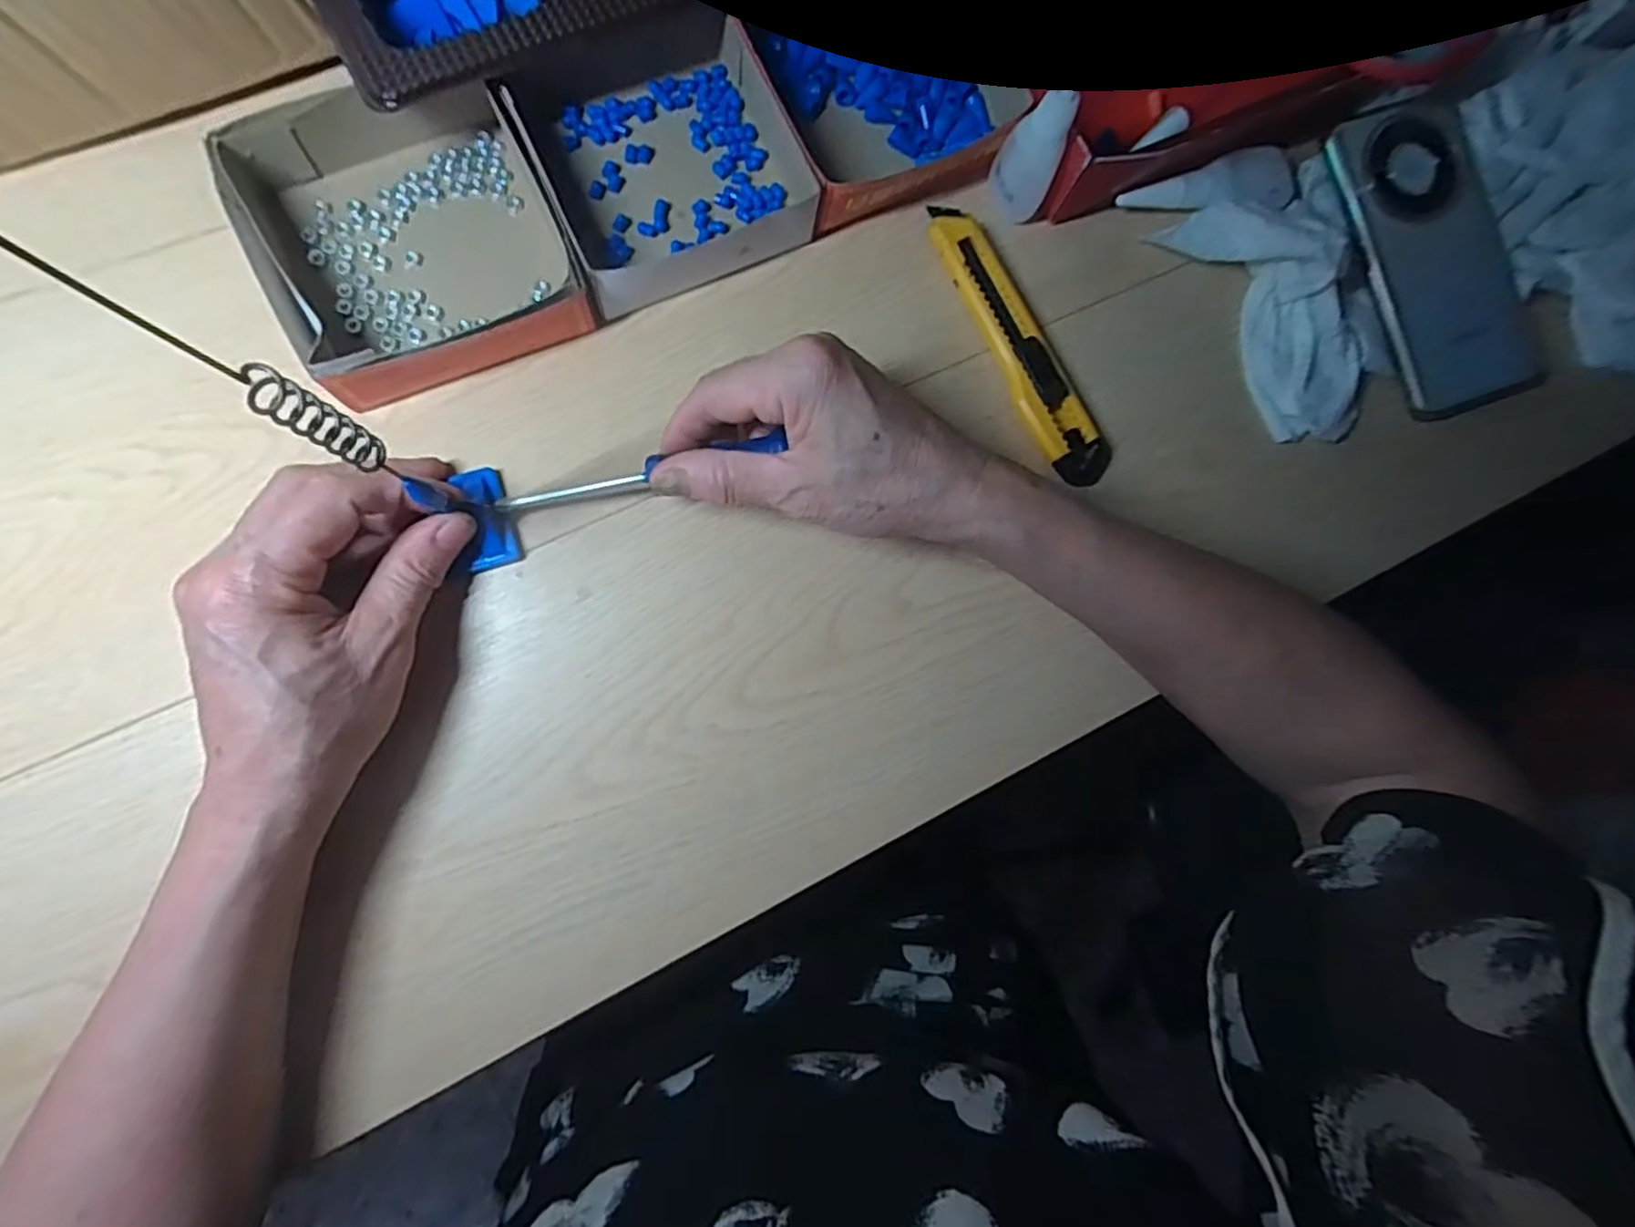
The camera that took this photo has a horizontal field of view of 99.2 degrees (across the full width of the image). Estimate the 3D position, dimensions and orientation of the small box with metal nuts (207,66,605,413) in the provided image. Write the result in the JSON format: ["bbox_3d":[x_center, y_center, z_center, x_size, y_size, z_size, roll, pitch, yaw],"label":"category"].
[{"bbox_3d":[-0.181,-0.169,0.310,0.120,0.038,0.138,-27,89,-10],"label":"small box with metal nuts"}]

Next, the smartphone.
[{"bbox_3d":[0.338,-0.194,0.377,0.083,0.010,0.163,-16,89,-2],"label":"smartphone"}]

